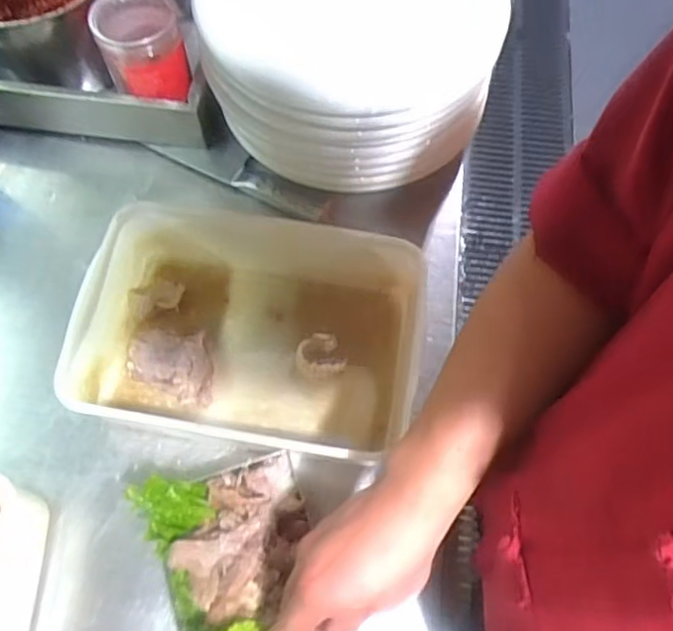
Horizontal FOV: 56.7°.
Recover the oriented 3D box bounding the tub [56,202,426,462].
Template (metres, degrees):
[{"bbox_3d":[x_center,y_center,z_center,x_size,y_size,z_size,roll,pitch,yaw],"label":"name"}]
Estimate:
[{"bbox_3d":[-0.091,0.017,0.591,0.311,0.094,0.215,10,68,3],"label":"tub"}]

